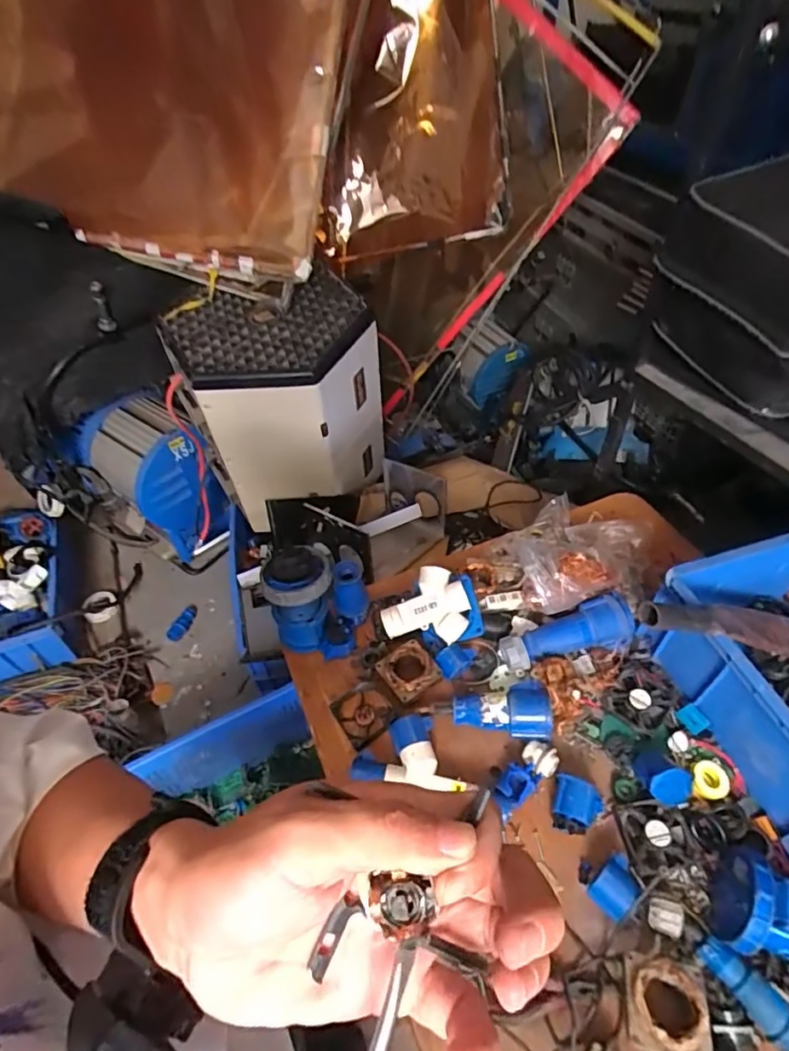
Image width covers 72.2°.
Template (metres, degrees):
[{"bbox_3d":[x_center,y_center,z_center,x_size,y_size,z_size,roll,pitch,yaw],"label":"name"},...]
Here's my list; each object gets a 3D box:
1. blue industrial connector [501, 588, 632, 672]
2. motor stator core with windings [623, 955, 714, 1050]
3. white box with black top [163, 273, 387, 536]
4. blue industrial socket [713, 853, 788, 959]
[{"bbox_3d":[0.274,0.175,0.859,0.209,0.066,0.073,-13,48,-10],"label":"blue industrial connector"},{"bbox_3d":[0.294,0.515,0.579,0.084,0.035,0.082,6,48,7],"label":"motor stator core with windings"},{"bbox_3d":[-0.262,-0.271,1.377,0.476,0.517,0.297,-8,48,-6],"label":"white box with black top"},{"bbox_3d":[0.452,0.443,0.616,0.143,0.111,0.099,9,48,10],"label":"blue industrial socket"}]

